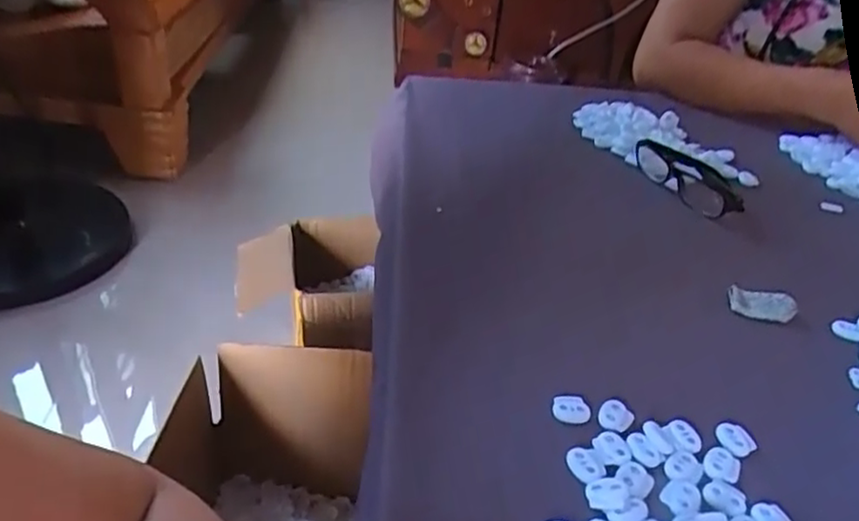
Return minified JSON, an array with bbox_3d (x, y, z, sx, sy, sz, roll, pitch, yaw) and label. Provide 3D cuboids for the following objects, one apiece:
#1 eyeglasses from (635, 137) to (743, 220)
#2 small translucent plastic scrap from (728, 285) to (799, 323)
[{"bbox_3d":[0.269,-0.082,0.672,0.063,0.017,0.139,-3,36,-13],"label":"eyeglasses"},{"bbox_3d":[0.258,0.034,0.516,0.049,0.009,0.031,16,36,15],"label":"small translucent plastic scrap"}]

